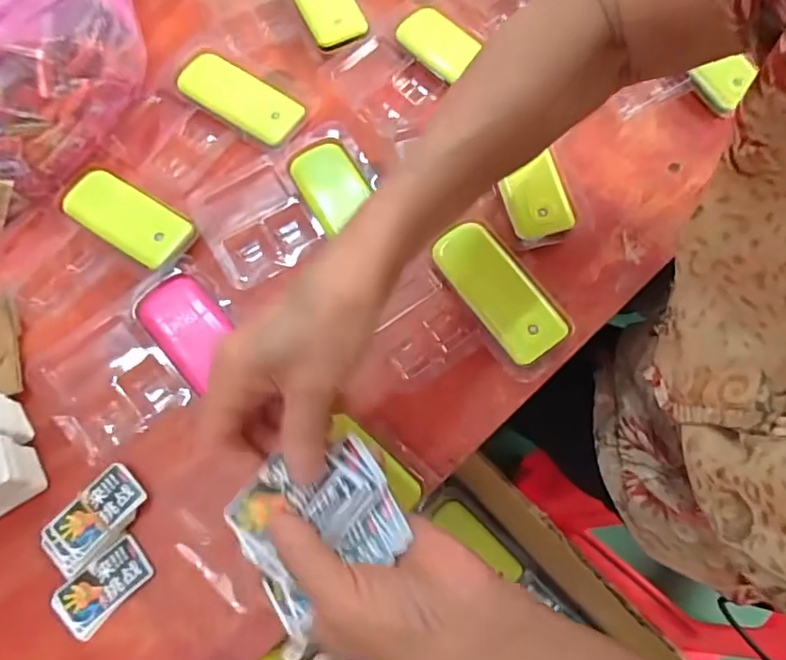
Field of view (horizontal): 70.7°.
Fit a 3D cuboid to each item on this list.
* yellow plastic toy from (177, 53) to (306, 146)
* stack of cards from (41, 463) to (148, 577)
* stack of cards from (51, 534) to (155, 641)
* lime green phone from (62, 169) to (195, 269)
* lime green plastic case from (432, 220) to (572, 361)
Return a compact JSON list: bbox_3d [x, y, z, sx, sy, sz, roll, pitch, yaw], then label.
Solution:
[{"bbox_3d":[-0.121,-0.184,0.439,0.103,0.009,0.046,32,76,12],"label":"yellow plastic toy"},{"bbox_3d":[-0.184,0.116,0.341,0.035,0.009,0.062,42,78,15],"label":"stack of cards"},{"bbox_3d":[-0.174,0.153,0.331,0.056,0.004,0.033,-41,74,-11],"label":"stack of cards"},{"bbox_3d":[-0.195,-0.084,0.405,0.106,0.007,0.045,31,75,12],"label":"lime green phone"},{"bbox_3d":[0.071,-0.026,0.376,0.041,0.016,0.102,-36,74,-9],"label":"lime green plastic case"}]

